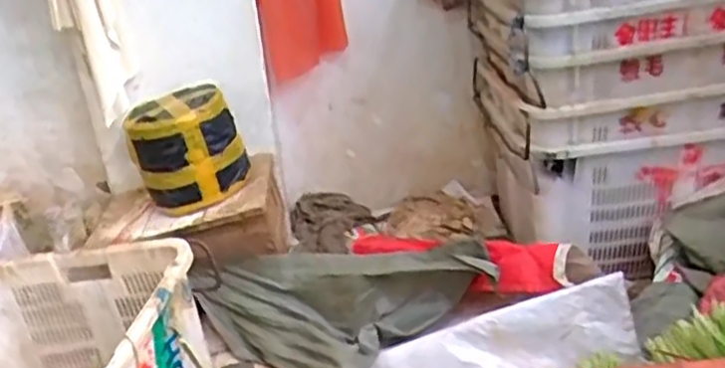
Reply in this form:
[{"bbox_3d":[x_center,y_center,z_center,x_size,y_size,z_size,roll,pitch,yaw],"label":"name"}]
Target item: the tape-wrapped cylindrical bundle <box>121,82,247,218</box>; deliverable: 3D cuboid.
[{"bbox_3d":[-0.384,-0.075,1.609,0.232,0.234,0.239,-5,24,2],"label":"tape-wrapped cylindrical bundle"}]

